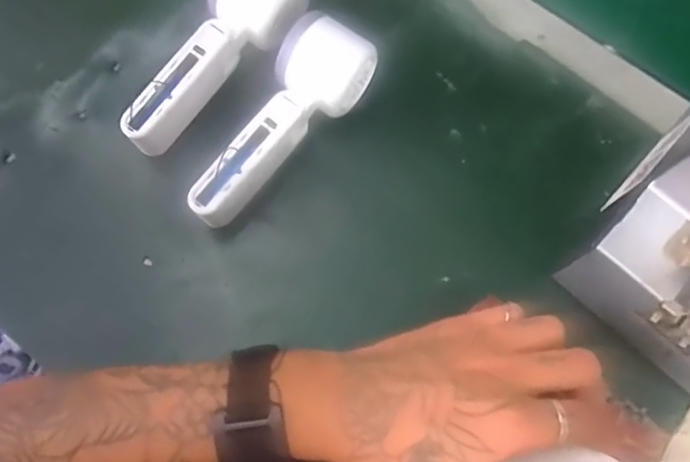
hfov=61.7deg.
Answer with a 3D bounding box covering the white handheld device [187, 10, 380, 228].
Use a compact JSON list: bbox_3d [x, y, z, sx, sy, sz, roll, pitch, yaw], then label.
[{"bbox_3d":[-0.046,-0.072,0.398,0.054,0.054,0.166,35,75,10],"label":"white handheld device"}]

